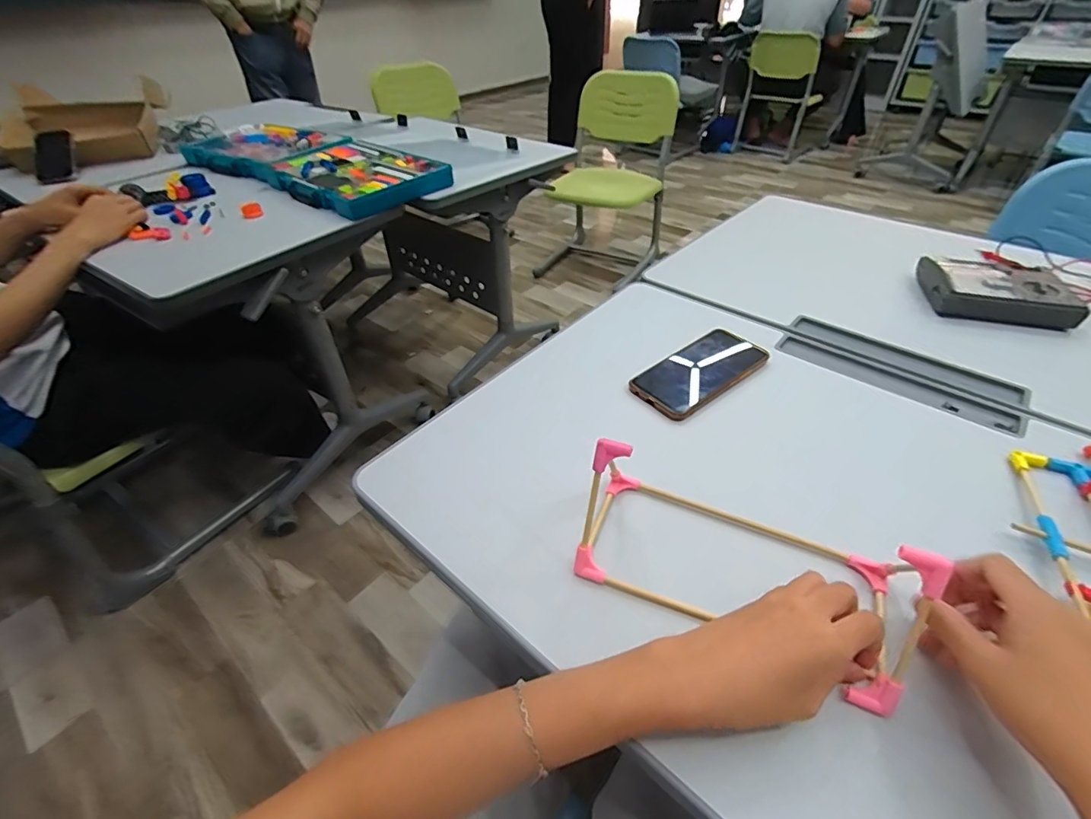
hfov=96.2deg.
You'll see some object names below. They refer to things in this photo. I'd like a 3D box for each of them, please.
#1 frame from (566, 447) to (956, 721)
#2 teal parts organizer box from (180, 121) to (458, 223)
[{"bbox_3d":[0.138,0.092,0.347,0.224,0.107,0.110,22,47,18],"label":"frame"},{"bbox_3d":[-0.579,-0.608,1.189,0.785,0.057,0.283,26,49,27],"label":"teal parts organizer box"}]

